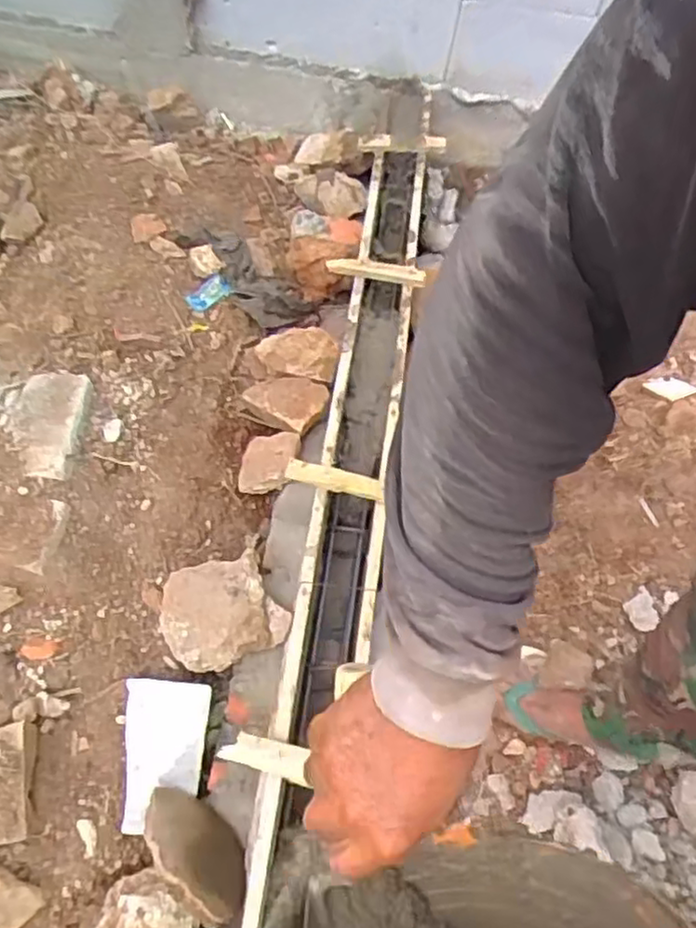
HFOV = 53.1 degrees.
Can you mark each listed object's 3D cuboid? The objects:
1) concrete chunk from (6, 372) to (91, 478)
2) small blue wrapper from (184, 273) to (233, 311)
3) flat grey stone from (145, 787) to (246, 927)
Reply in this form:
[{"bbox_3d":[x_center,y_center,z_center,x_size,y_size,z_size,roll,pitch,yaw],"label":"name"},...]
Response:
[{"bbox_3d":[-0.486,-0.069,1.108,0.122,0.025,0.188,3,58,-3],"label":"concrete chunk"},{"bbox_3d":[-0.269,-0.326,1.332,0.088,0.021,0.045,-36,68,-24],"label":"small blue wrapper"},{"bbox_3d":[-0.196,0.491,0.894,0.162,0.147,0.029,39,93,10],"label":"flat grey stone"}]

